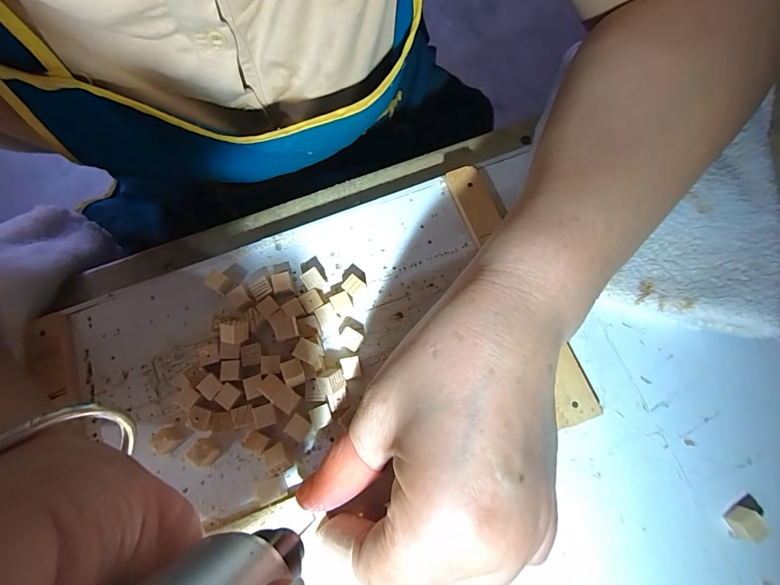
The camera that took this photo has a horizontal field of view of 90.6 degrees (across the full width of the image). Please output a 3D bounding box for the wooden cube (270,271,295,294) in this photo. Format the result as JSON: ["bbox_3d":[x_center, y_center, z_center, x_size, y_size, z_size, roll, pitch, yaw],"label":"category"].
[{"bbox_3d":[-0.060,-0.005,0.218,0.011,0.010,0.010,-17,74,-3],"label":"wooden cube"}]

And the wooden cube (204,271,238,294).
[{"bbox_3d":[-0.097,-0.005,0.219,0.011,0.009,0.010,33,78,11],"label":"wooden cube"}]

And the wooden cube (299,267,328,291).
[{"bbox_3d":[-0.043,-0.006,0.217,0.011,0.011,0.011,-41,76,-9],"label":"wooden cube"}]

